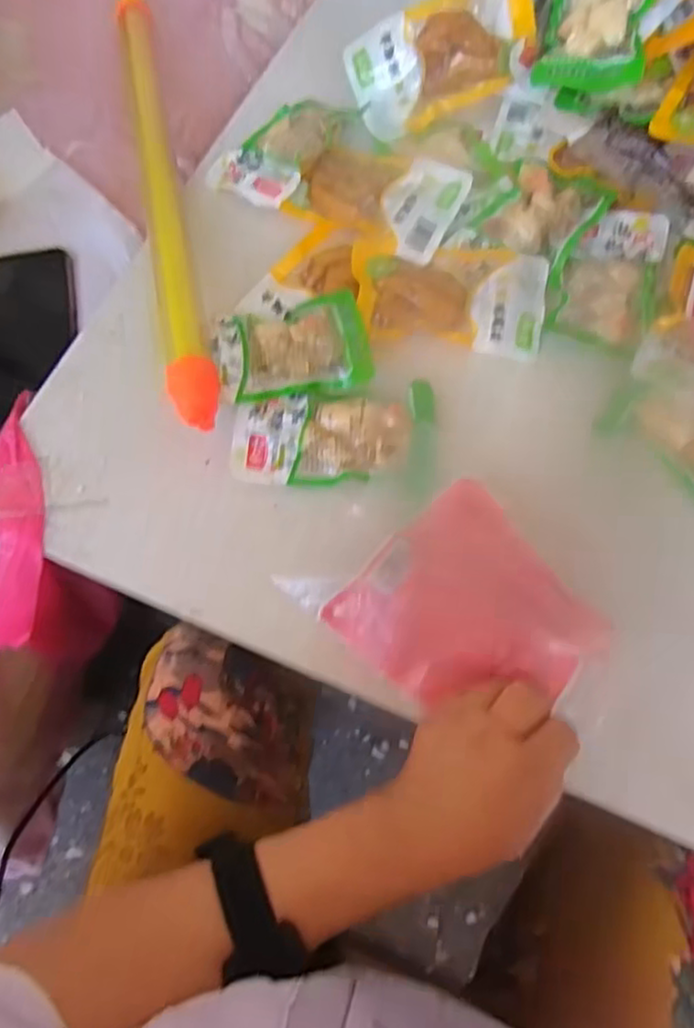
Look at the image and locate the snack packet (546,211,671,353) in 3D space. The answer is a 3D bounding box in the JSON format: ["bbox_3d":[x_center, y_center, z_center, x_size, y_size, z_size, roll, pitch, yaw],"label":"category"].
[{"bbox_3d":[0.188,-0.170,0.478,0.062,0.011,0.118,20,70,5],"label":"snack packet"}]

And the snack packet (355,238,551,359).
[{"bbox_3d":[0.072,-0.156,0.477,0.134,0.013,0.082,9,69,1],"label":"snack packet"}]

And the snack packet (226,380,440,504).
[{"bbox_3d":[-0.006,-0.050,0.432,0.127,0.019,0.068,3,69,-1],"label":"snack packet"}]

